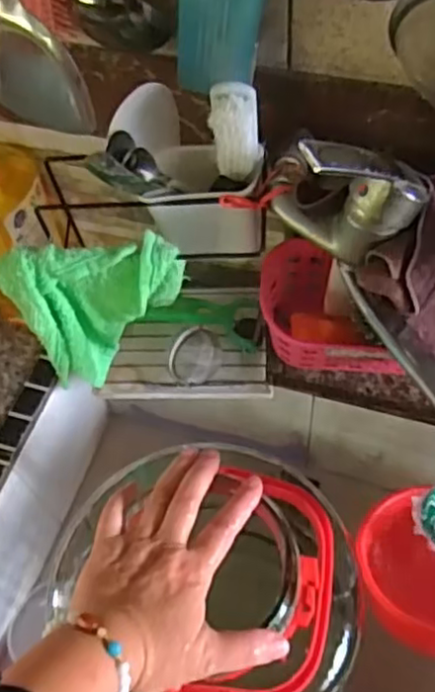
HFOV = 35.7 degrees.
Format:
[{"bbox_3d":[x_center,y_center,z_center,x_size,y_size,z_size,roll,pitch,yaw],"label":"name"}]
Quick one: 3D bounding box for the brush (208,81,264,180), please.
[{"bbox_3d":[0.015,-0.166,0.528,0.037,0.073,0.026,1,56,6],"label":"brush"}]

